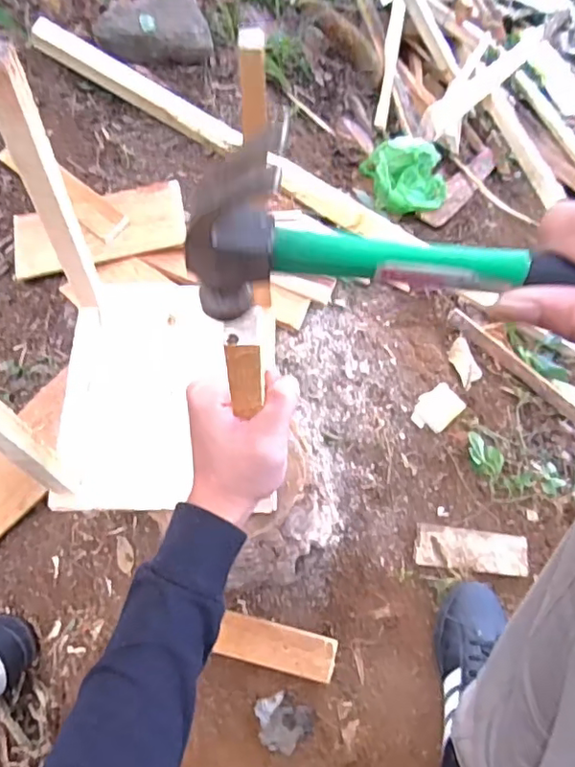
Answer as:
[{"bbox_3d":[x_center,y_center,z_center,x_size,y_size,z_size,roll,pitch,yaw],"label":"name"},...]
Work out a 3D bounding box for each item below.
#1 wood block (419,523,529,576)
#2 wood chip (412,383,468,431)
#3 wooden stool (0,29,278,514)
[{"bbox_3d":[0.248,0.221,0.763,0.174,0.015,0.052,12,66,-20],"label":"wood block"},{"bbox_3d":[0.212,0.035,0.815,0.089,0.008,0.056,-33,64,-29],"label":"wood chip"},{"bbox_3d":[-0.120,-0.049,0.463,0.212,0.324,0.231,0,67,1],"label":"wooden stool"}]

